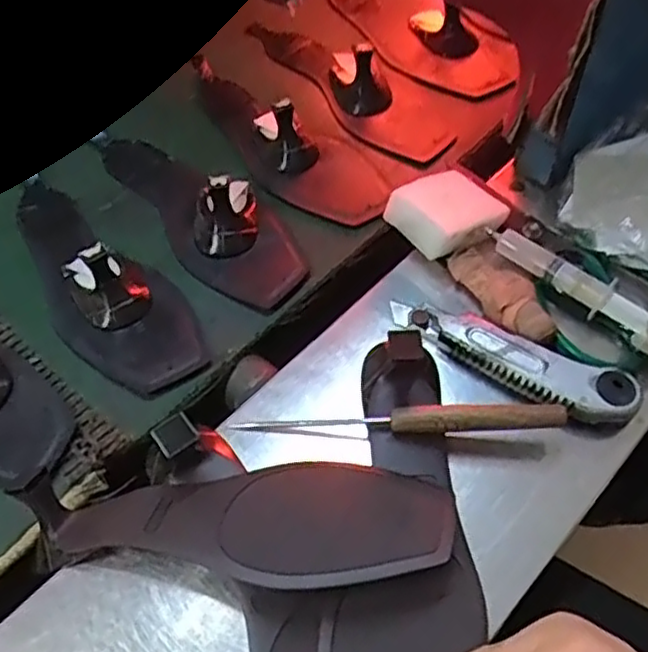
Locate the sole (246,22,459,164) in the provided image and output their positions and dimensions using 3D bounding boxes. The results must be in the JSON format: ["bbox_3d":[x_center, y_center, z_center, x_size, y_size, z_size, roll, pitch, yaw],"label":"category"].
[{"bbox_3d":[0.023,-0.236,0.647,0.254,0.053,0.096,36,64,27],"label":"sole"}]

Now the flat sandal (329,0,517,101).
[{"bbox_3d":[0.091,-0.311,0.718,0.101,0.034,0.263,-33,58,-19],"label":"flat sandal"}]

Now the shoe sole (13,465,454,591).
[{"bbox_3d":[-0.049,0.112,0.383,0.232,0.033,0.071,-4,53,2],"label":"shoe sole"}]

